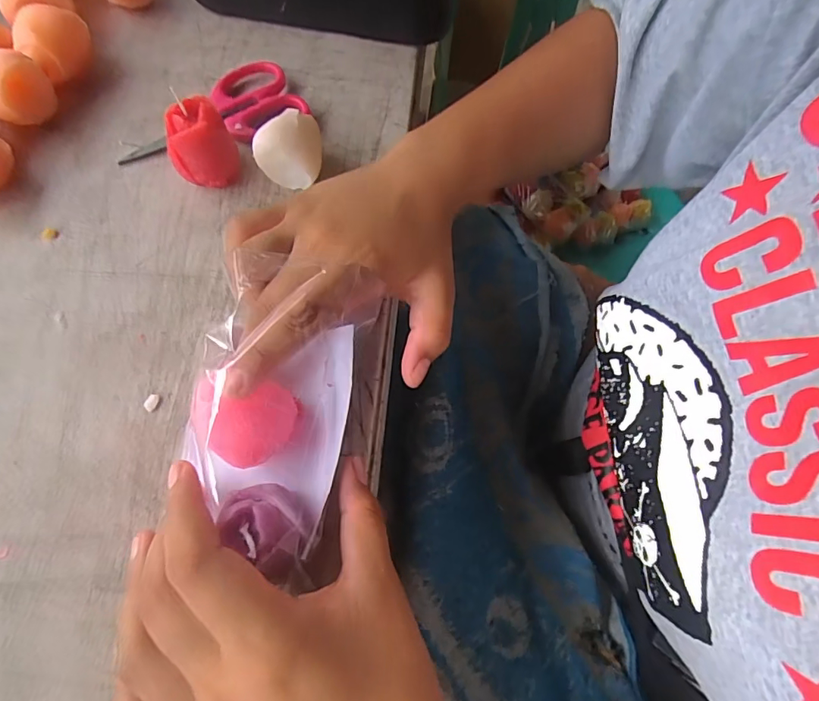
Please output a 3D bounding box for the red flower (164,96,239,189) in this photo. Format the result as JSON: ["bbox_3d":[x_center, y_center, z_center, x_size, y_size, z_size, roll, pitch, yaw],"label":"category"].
[{"bbox_3d":[-0.115,-0.112,0.259,0.033,0.038,0.025,-33,76,-17],"label":"red flower"}]

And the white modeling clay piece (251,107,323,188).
[{"bbox_3d":[-0.069,-0.115,0.268,0.036,0.037,0.031,-5,70,-8],"label":"white modeling clay piece"}]

